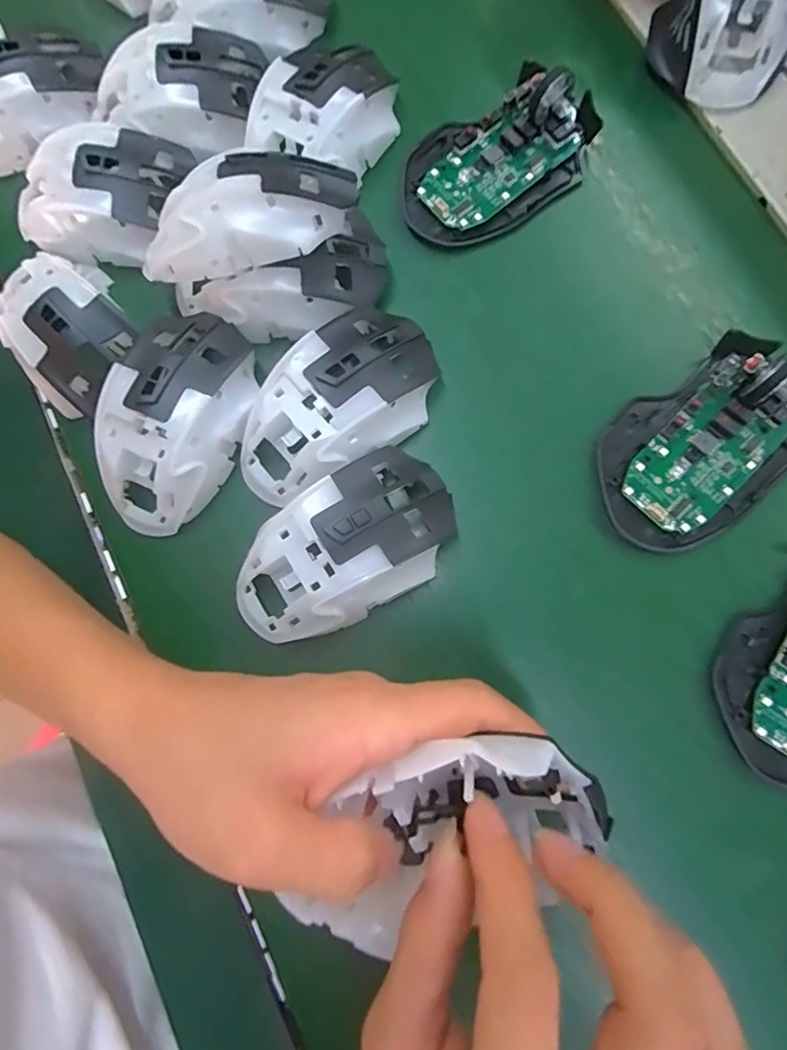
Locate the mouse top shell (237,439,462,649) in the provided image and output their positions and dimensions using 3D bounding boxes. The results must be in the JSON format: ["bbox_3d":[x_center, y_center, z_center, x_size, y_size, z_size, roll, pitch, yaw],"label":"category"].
[{"bbox_3d":[-0.024,0.013,0.255,0.112,0.035,0.062,-33,80,-5],"label":"mouse top shell"}]

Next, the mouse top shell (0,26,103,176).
[{"bbox_3d":[-0.229,-0.256,0.322,0.115,0.035,0.064,-33,80,-5],"label":"mouse top shell"}]

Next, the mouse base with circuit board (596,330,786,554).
[{"bbox_3d":[0.151,-0.040,0.253,0.108,0.033,0.071,-35,81,-5],"label":"mouse base with circuit board"}]

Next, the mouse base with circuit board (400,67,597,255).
[{"bbox_3d":[0.057,-0.201,0.288,0.111,0.032,0.071,-28,80,-4],"label":"mouse base with circuit board"}]

